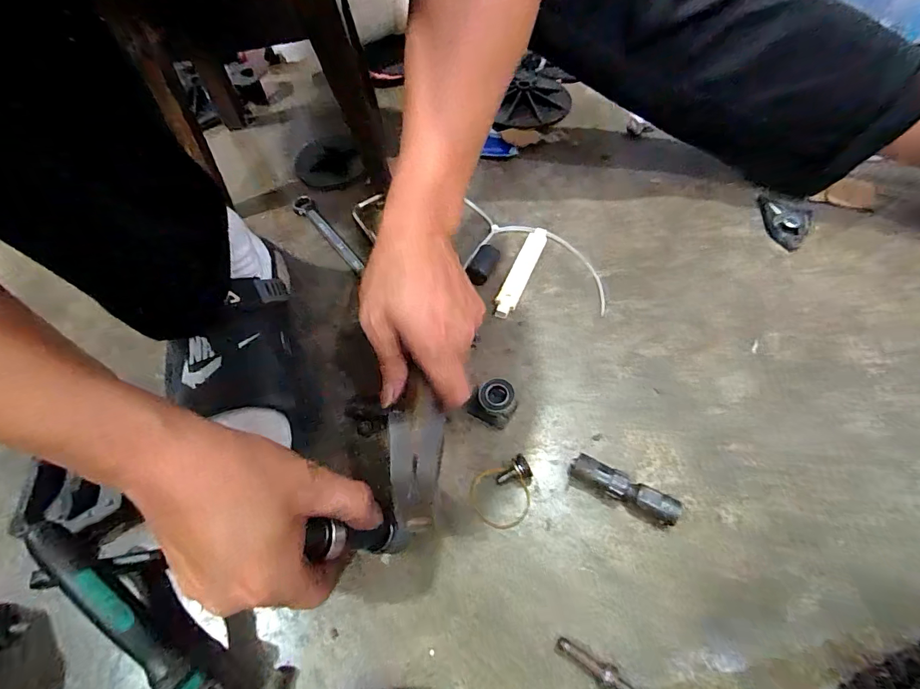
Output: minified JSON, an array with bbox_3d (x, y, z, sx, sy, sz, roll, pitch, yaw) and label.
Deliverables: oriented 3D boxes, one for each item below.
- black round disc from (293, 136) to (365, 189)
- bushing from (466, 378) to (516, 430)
[{"bbox_3d":[-0.171,-0.236,0.550,0.083,0.014,0.084,-1,59,2],"label":"black round disc"},{"bbox_3d":[0.029,0.052,0.361,0.034,0.034,0.034,-1,59,2],"label":"bushing"}]

